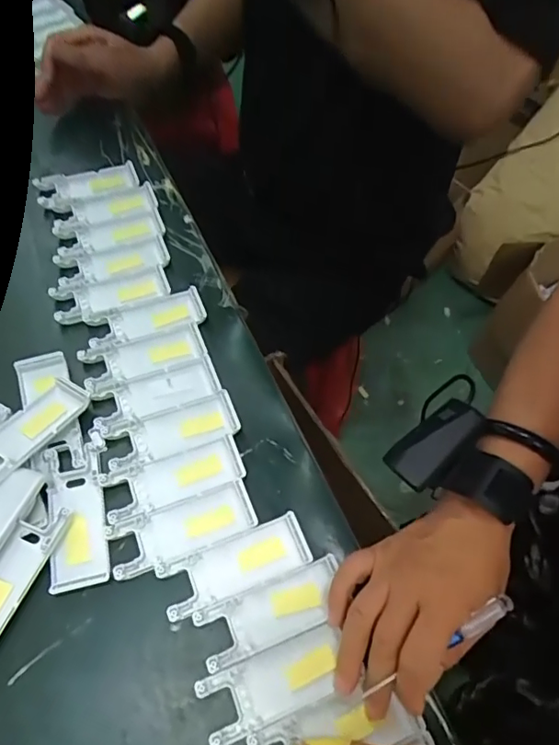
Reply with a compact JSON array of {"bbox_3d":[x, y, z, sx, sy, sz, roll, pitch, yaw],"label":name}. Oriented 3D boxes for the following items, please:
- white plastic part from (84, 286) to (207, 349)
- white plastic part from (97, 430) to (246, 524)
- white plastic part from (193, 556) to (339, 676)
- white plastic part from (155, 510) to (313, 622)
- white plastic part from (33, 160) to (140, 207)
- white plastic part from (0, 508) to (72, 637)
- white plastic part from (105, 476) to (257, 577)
[{"bbox_3d":[-0.123,-0.052,0.484,0.104,0.008,0.044,-16,60,-15],"label":"white plastic part"},{"bbox_3d":[-0.081,0.080,0.405,0.103,0.008,0.040,-17,61,-15],"label":"white plastic part"},{"bbox_3d":[-0.004,0.164,0.361,0.101,0.011,0.041,-17,61,-15],"label":"white plastic part"},{"bbox_3d":[-0.032,0.137,0.380,0.104,0.013,0.040,-18,61,-16],"label":"white plastic part"},{"bbox_3d":[-0.207,-0.204,0.566,0.104,0.008,0.045,-18,61,-15],"label":"white plastic part"},{"bbox_3d":[-0.184,0.137,0.353,0.036,0.018,0.101,20,58,8],"label":"white plastic part"},{"bbox_3d":[-0.072,0.114,0.389,0.103,0.011,0.037,-17,61,-15],"label":"white plastic part"}]

